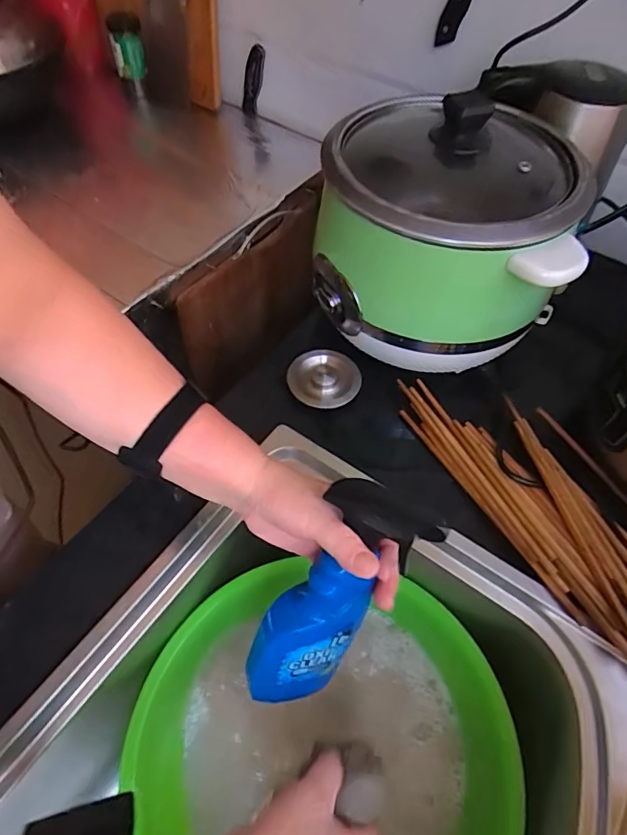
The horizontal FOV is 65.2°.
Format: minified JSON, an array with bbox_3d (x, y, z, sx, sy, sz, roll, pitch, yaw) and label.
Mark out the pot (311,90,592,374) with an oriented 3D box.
[{"bbox_3d":[0.128,-0.196,0.532,0.240,0.236,0.225,1,55,-1],"label":"pot"}]

